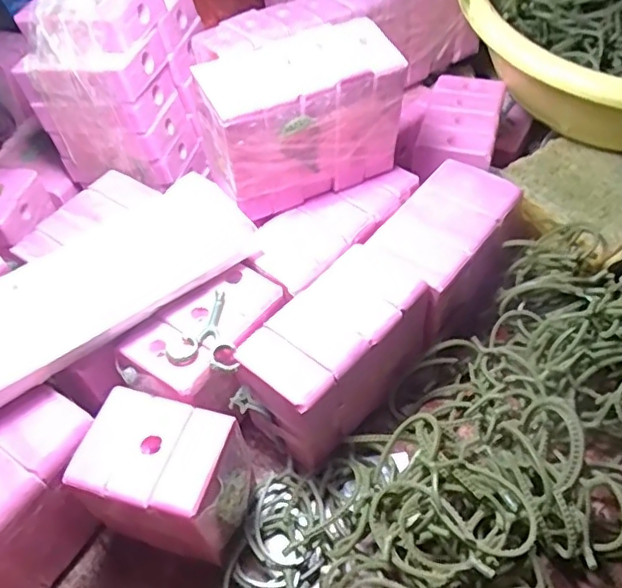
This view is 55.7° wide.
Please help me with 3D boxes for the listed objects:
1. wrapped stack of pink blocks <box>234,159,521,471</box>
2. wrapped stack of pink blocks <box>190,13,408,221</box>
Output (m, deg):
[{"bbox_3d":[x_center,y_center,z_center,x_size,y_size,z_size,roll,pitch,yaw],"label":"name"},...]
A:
[{"bbox_3d":[0.043,0.004,0.303,0.052,0.059,0.171,34,63,28],"label":"wrapped stack of pink blocks"},{"bbox_3d":[-0.005,-0.086,0.301,0.096,0.076,0.052,-22,53,-10],"label":"wrapped stack of pink blocks"}]

